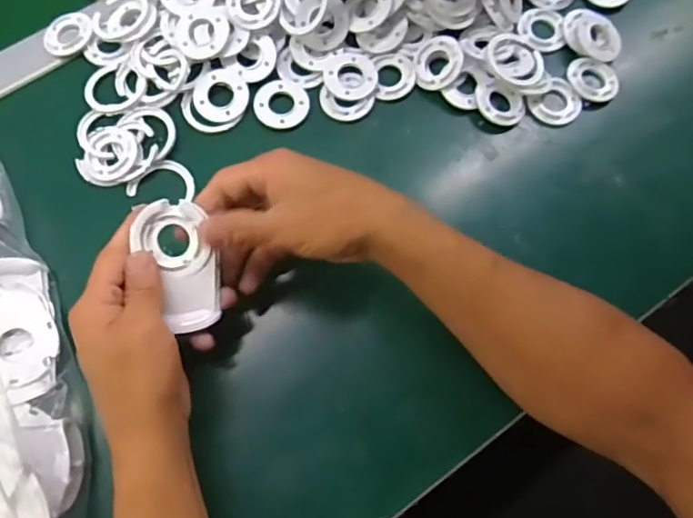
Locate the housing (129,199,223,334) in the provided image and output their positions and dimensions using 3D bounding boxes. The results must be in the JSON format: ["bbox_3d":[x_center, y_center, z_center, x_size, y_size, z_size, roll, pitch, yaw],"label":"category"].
[{"bbox_3d":[-0.108,0.004,0.376,0.042,0.011,0.084,-18,96,-7],"label":"housing"}]

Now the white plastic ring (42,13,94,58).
[{"bbox_3d":[-0.236,-0.192,0.494,0.042,0.007,0.039,0,71,-1],"label":"white plastic ring"}]

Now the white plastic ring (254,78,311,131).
[{"bbox_3d":[-0.053,-0.128,0.480,0.044,0.004,0.045,0,71,-1],"label":"white plastic ring"}]

